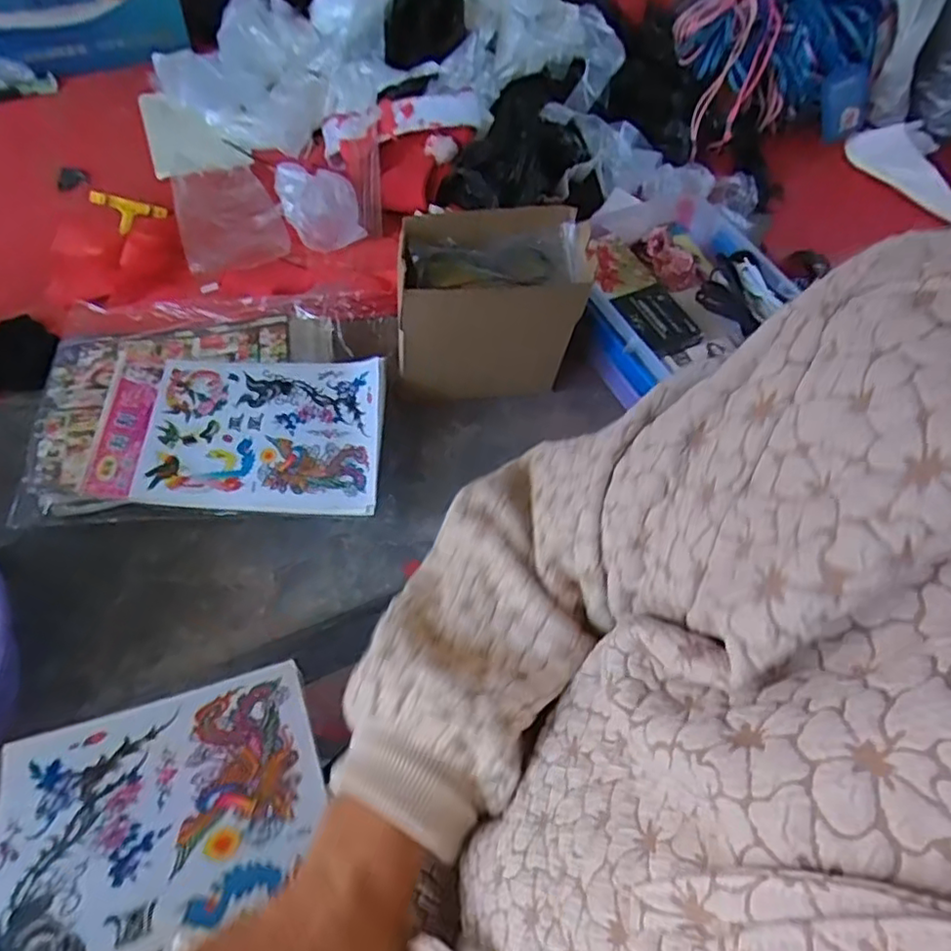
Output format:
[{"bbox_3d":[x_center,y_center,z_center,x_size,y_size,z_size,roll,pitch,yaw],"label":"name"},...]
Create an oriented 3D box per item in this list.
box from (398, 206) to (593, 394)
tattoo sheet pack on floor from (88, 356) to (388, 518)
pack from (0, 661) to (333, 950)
[{"bbox_3d":[0.018,-0.189,0.704,0.204,0.150,0.128,-2,60,-8],"label":"box"},{"bbox_3d":[-0.245,-0.054,0.661,0.287,0.021,0.182,4,59,-5],"label":"tattoo sheet pack on floor"},{"bbox_3d":[-0.142,0.208,0.282,0.165,0.021,0.271,-14,38,-18],"label":"pack"}]

